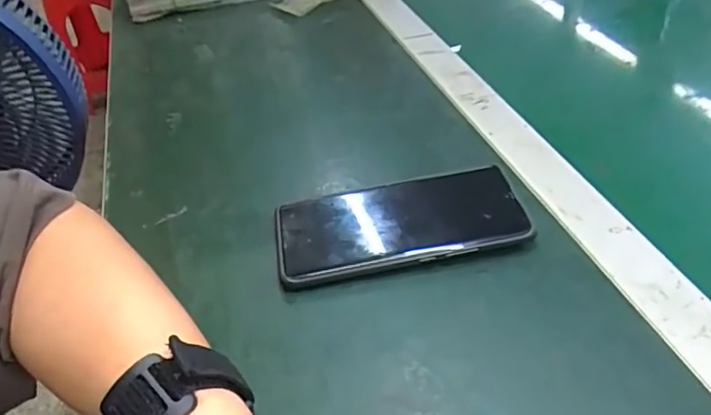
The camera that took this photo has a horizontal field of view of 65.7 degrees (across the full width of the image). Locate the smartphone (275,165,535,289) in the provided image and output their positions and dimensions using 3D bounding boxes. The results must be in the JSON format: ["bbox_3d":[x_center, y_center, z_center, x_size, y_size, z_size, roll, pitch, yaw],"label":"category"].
[{"bbox_3d":[0.028,0.010,0.368,0.160,0.013,0.073,-9,42,-3],"label":"smartphone"}]

